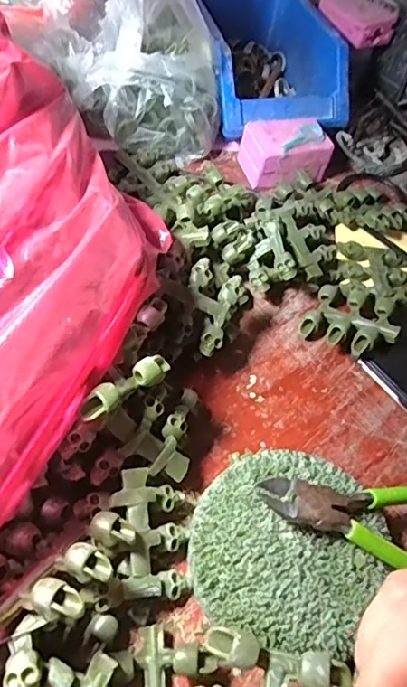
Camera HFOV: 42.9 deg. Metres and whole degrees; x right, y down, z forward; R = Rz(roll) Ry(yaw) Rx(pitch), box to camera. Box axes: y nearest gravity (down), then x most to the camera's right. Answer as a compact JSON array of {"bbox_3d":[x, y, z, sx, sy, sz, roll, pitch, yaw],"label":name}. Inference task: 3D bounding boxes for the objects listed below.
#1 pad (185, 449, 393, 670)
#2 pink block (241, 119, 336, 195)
[{"bbox_3d":[0.044,0.103,0.271,0.093,0.024,0.095,4,56,-6],"label":"pad"},{"bbox_3d":[0.071,-0.164,0.446,0.068,0.037,0.052,-8,57,-14],"label":"pink block"}]

